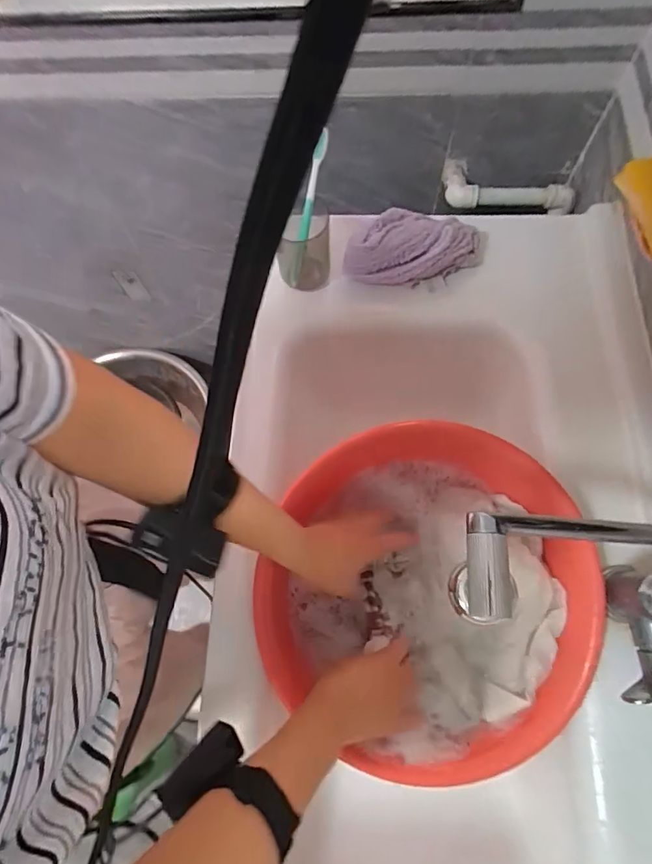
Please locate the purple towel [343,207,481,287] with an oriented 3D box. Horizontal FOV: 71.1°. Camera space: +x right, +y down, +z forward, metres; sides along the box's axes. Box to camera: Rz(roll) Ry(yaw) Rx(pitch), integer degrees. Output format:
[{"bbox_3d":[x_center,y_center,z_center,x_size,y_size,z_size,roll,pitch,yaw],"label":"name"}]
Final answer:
[{"bbox_3d":[0.118,-0.252,0.625,0.181,0.074,0.098,5,72,4],"label":"purple towel"}]

